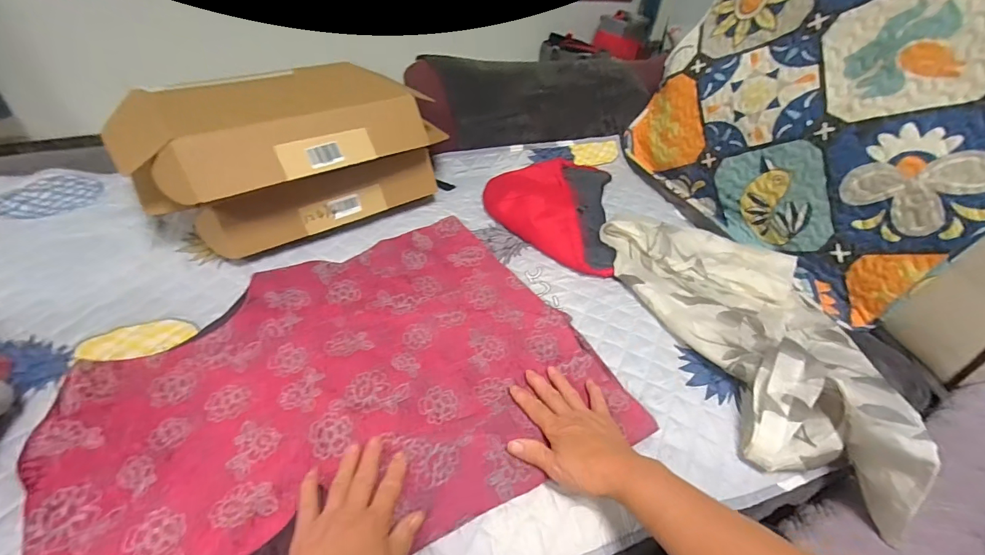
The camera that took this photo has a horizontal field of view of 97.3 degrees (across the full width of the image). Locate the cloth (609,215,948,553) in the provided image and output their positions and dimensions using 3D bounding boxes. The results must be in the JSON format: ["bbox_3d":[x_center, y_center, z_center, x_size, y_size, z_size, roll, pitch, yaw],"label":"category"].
[{"bbox_3d":[0.400,0.060,0.625,0.306,0.085,0.508,-7,42,-13],"label":"cloth"}]

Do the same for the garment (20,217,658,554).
[{"bbox_3d":[-0.182,0.113,0.539,0.591,0.039,0.436,-17,45,-24],"label":"garment"}]

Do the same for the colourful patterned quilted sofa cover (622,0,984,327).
[{"bbox_3d":[0.638,-0.342,0.794,0.391,0.451,0.719,-6,44,-15],"label":"colourful patterned quilted sofa cover"}]

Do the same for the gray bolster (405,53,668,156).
[{"bbox_3d":[0.130,-0.473,1.130,0.642,0.145,0.257,-9,45,-18],"label":"gray bolster"}]

